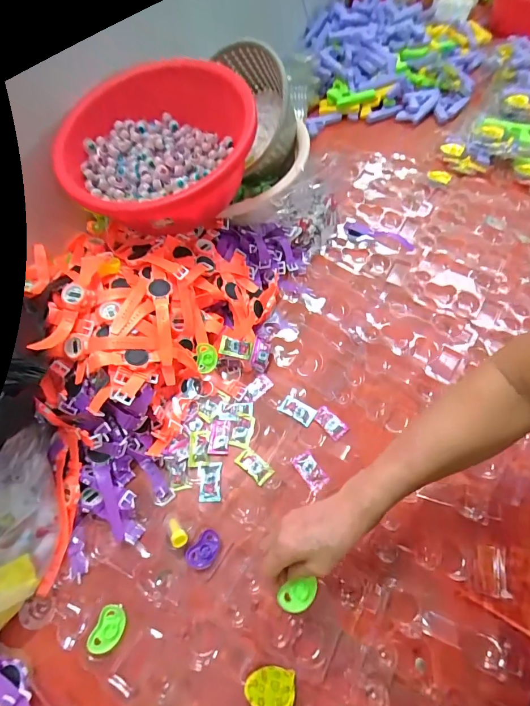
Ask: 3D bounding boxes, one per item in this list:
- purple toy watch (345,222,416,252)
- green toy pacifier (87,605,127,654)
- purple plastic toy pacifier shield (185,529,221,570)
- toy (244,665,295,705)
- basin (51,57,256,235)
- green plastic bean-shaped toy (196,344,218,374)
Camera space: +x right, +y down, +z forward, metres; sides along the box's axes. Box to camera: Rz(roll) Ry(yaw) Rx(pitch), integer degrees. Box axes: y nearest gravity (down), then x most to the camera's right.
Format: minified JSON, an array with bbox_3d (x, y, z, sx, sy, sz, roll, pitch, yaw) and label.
[{"bbox_3d":[0.223,-0.236,0.735,0.149,0.015,0.052,26,64,16],"label":"purple toy watch"},{"bbox_3d":[-0.179,0.319,0.422,0.035,0.009,0.046,28,60,-10],"label":"green toy pacifier"},{"bbox_3d":[-0.077,0.252,0.467,0.032,0.005,0.048,38,67,21],"label":"purple plastic toy pacifier shield"},{"bbox_3d":[0.005,0.357,0.389,0.050,0.011,0.038,3,60,4],"label":"toy"},{"bbox_3d":[-0.181,-0.347,0.623,0.296,0.163,0.343,-11,57,-4],"label":"basin"},{"bbox_3d":[-0.090,0.008,0.569,0.032,0.007,0.045,-8,92,-12],"label":"green plastic bean-shaped toy"}]

